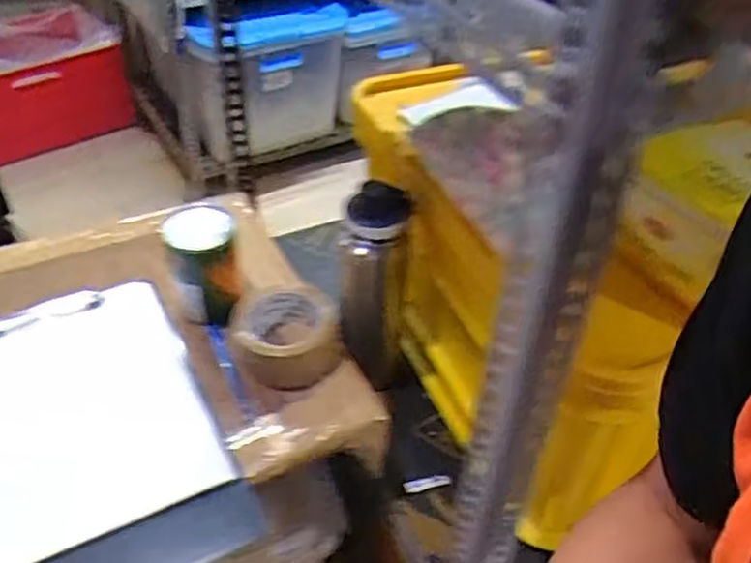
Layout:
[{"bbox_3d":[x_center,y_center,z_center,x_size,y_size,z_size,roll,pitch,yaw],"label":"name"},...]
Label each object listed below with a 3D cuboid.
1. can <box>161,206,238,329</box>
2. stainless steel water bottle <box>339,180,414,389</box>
[{"bbox_3d":[-0.175,-0.014,0.732,0.063,0.115,0.063,2,42,-2],"label":"can"},{"bbox_3d":[0.001,0.009,0.790,0.079,0.245,0.060,0,42,-5],"label":"stainless steel water bottle"}]

